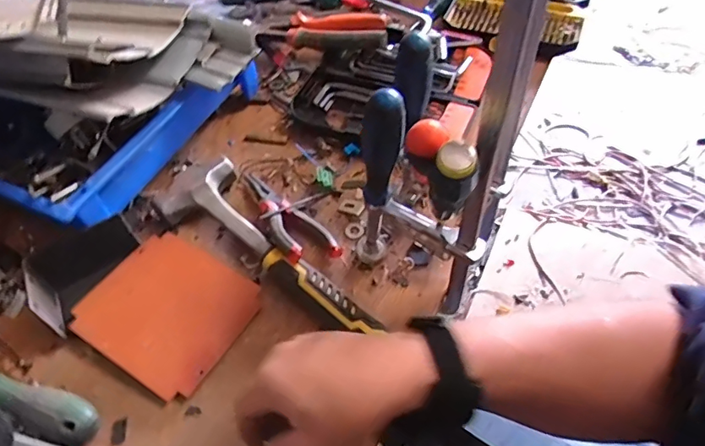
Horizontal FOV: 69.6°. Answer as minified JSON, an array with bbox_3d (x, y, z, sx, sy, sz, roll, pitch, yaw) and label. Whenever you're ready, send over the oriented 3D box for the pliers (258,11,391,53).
[{"bbox_3d":[-0.039,-0.260,0.691,0.177,0.034,0.048,7,52,11],"label":"pliers"}]

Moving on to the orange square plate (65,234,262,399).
[{"bbox_3d":[-0.173,0.079,0.475,0.145,0.009,0.126,28,61,17],"label":"orange square plate"}]

